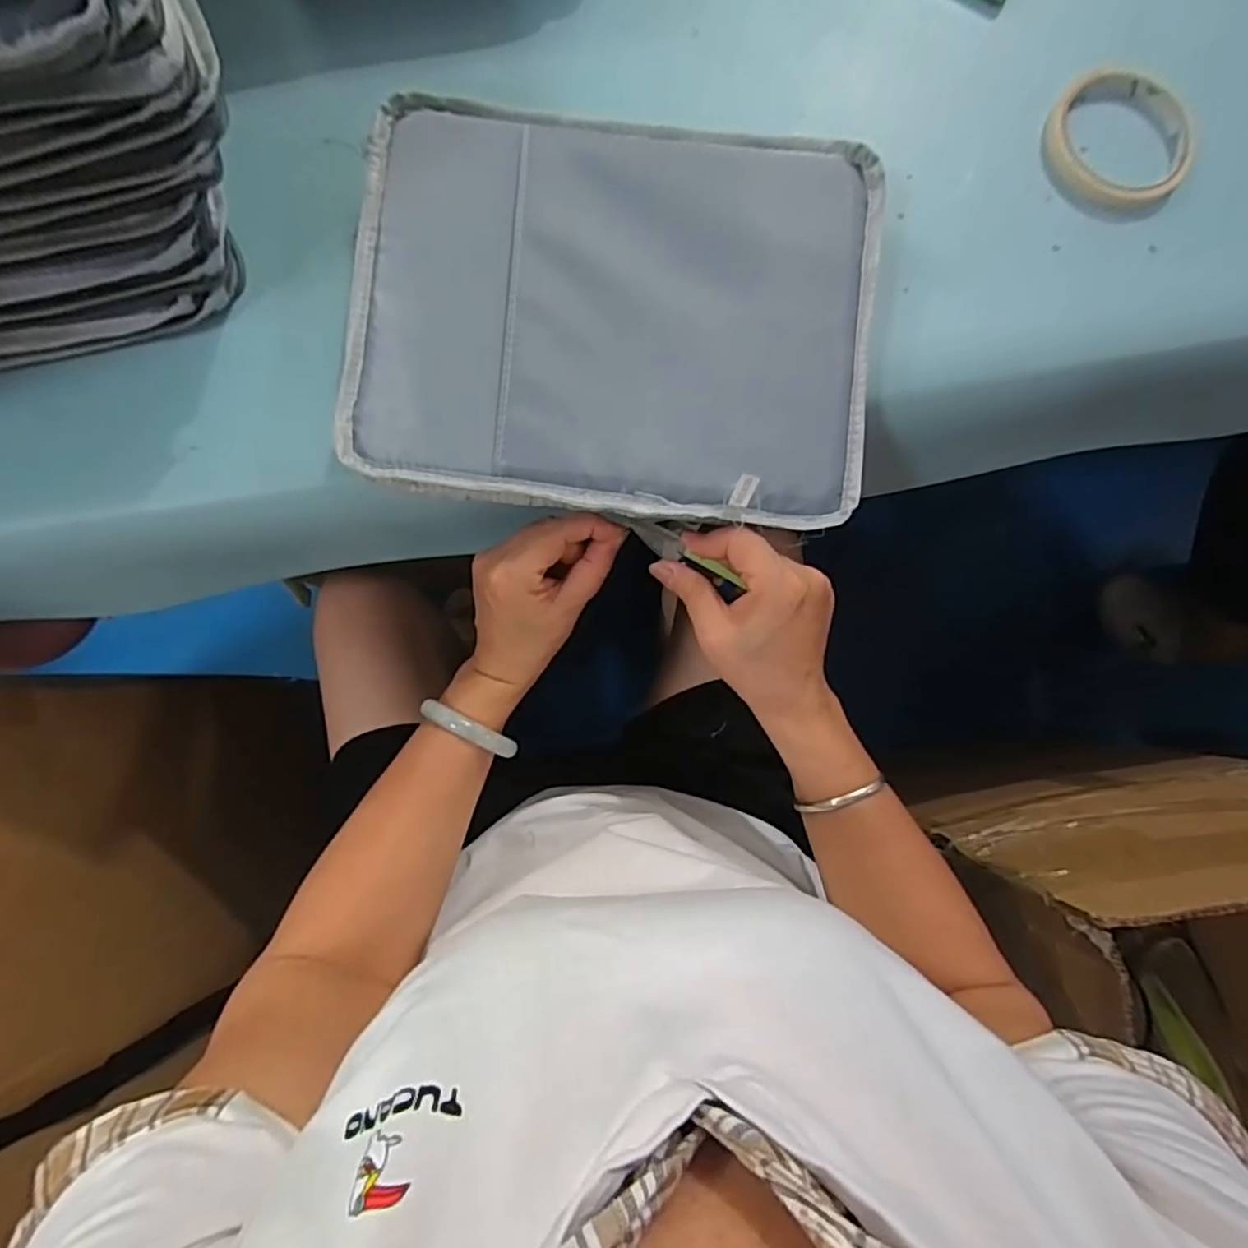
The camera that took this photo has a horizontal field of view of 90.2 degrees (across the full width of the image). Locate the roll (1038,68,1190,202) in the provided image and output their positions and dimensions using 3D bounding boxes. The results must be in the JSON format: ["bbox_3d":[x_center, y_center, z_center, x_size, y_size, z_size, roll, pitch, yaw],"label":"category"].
[{"bbox_3d":[0.309,-0.301,0.388,0.086,0.014,0.081,0,85,-2],"label":"roll"}]

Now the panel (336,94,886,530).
[{"bbox_3d":[-0.003,-0.172,0.349,0.284,0.025,0.213,5,86,1],"label":"panel"}]

